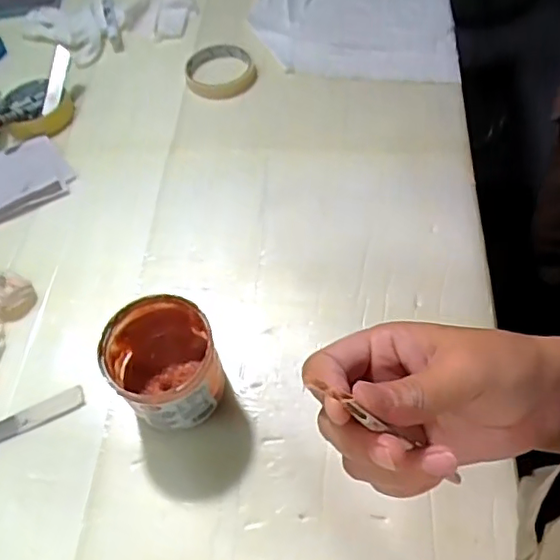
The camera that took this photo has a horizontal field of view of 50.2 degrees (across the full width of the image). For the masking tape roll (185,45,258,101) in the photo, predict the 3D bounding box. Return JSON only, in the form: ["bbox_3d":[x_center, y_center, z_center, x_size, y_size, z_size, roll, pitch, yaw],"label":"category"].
[{"bbox_3d":[-0.074,-0.264,0.749,0.086,0.019,0.094,-2,57,2],"label":"masking tape roll"}]

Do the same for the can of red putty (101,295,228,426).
[{"bbox_3d":[-0.093,0.071,0.488,0.082,0.084,0.091,-39,63,-20],"label":"can of red putty"}]

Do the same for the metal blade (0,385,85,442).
[{"bbox_3d":[-0.218,0.120,0.513,0.102,0.007,0.023,-25,50,-9],"label":"metal blade"}]

